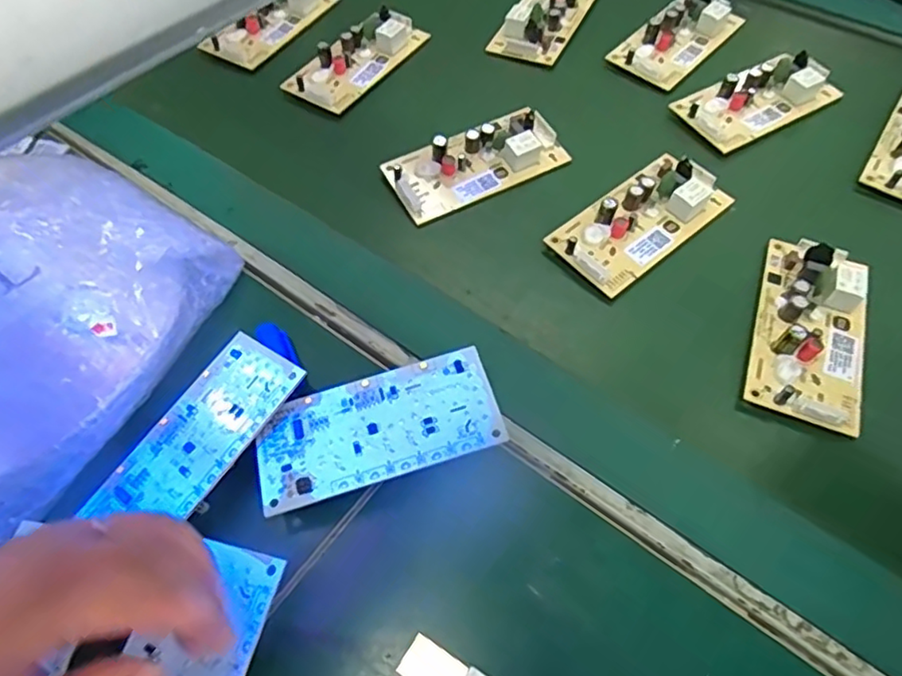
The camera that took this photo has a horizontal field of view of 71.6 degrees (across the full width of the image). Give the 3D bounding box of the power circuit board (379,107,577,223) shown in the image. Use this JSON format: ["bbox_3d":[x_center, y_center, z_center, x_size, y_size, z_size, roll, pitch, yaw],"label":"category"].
[{"bbox_3d":[0.016,-0.117,0.408,0.113,0.019,0.050,-26,62,-12],"label":"power circuit board"}]

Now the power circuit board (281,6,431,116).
[{"bbox_3d":[-0.071,-0.213,0.470,0.051,0.017,0.113,30,66,19],"label":"power circuit board"}]

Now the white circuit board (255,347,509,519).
[{"bbox_3d":[-0.035,0.042,0.298,0.113,0.004,0.055,-17,57,-5],"label":"white circuit board"}]

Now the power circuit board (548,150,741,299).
[{"bbox_3d":[0.116,-0.075,0.378,0.111,0.020,0.054,-37,64,-17],"label":"power circuit board"}]

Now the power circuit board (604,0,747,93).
[{"bbox_3d":[0.173,-0.231,0.473,0.053,0.019,0.103,37,68,22],"label":"power circuit board"}]

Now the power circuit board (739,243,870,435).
[{"bbox_3d":[0.193,-0.006,0.332,0.054,0.023,0.108,18,63,14],"label":"power circuit board"}]

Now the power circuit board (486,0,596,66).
[{"bbox_3d":[0.078,-0.263,0.496,0.054,0.016,0.116,22,64,16],"label":"power circuit board"}]

